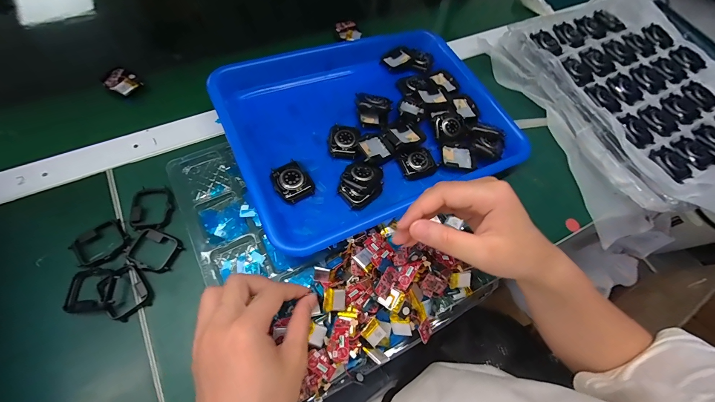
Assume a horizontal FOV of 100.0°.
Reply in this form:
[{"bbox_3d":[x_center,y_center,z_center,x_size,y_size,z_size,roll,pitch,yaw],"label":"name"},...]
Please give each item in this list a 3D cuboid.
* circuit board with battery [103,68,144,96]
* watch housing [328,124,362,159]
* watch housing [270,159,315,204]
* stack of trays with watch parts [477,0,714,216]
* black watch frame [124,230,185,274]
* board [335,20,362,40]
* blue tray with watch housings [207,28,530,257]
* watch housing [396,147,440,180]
[{"bbox_3d":[-0.293,-0.148,0.375,0.043,0.011,0.033,36,67,11],"label":"circuit board with battery"},{"bbox_3d":[-0.015,-0.069,0.341,0.035,0.008,0.043,7,64,-3],"label":"watch housing"},{"bbox_3d":[-0.067,-0.019,0.312,0.036,0.016,0.045,-29,71,-18],"label":"watch housing"},{"bbox_3d":[0.381,-0.150,0.407,0.260,0.054,0.346,-23,69,-16],"label":"stack of trays with watch parts"},{"bbox_3d":[-0.199,0.049,0.294,0.045,0.011,0.037,25,65,6],"label":"black watch frame"},{"bbox_3d":[-0.013,-0.255,0.452,0.033,0.011,0.039,-23,69,-16],"label":"board"},{"bbox_3d":[0.015,-0.107,0.361,0.316,0.032,0.253,-22,69,-17],"label":"blue tray with watch housings"},{"bbox_3d":[0.071,-0.043,0.347,0.043,0.011,0.033,-20,68,-14],"label":"watch housing"}]

